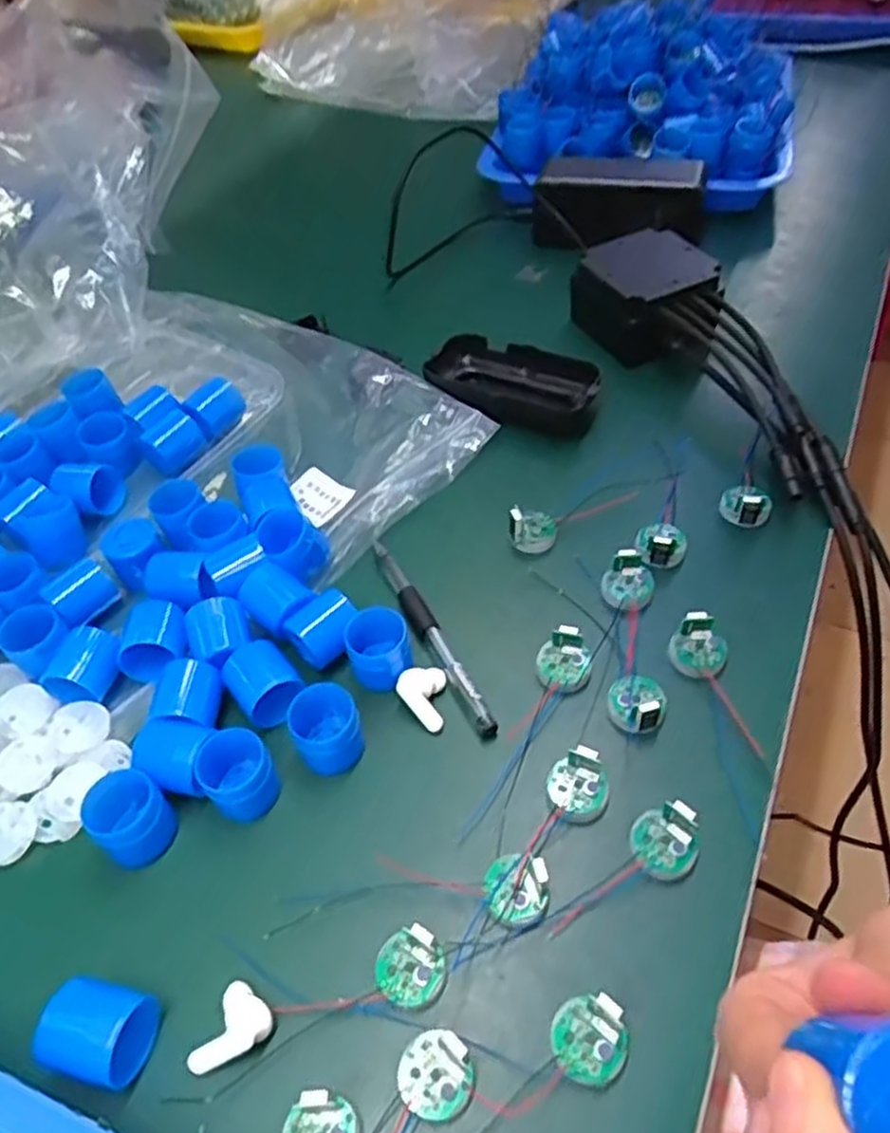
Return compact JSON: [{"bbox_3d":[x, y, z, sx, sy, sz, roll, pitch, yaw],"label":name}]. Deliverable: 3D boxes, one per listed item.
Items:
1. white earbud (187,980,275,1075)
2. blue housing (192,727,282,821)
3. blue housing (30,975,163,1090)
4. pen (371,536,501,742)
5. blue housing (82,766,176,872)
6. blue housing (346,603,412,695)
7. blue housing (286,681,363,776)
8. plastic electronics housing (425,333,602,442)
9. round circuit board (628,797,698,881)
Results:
[{"bbox_3d":[-0.077,0.167,0.272,0.022,0.011,0.029,27,57,25],"label":"white earbud"},{"bbox_3d":[-0.089,0.091,0.329,0.032,0.032,0.029,35,61,29],"label":"blue housing"},{"bbox_3d":[-0.121,0.165,0.270,0.035,0.024,0.028,9,51,12],"label":"blue housing"},{"bbox_3d":[-0.009,0.031,0.380,0.011,0.011,0.129,-23,52,-14],"label":"pen"},{"bbox_3d":[-0.130,0.104,0.317,0.027,0.031,0.029,-2,50,3],"label":"blue housing"},{"bbox_3d":[-0.031,0.039,0.362,0.028,0.028,0.030,-2,50,3],"label":"blue housing"},{"bbox_3d":[-0.051,0.075,0.339,0.029,0.033,0.032,-22,51,-13],"label":"blue housing"},{"bbox_3d":[0.040,-0.118,0.489,0.115,0.018,0.062,20,54,21],"label":"plastic electronics housing"},{"bbox_3d":[0.087,0.107,0.300,0.025,0.014,0.026,-2,50,3],"label":"round circuit board"}]

